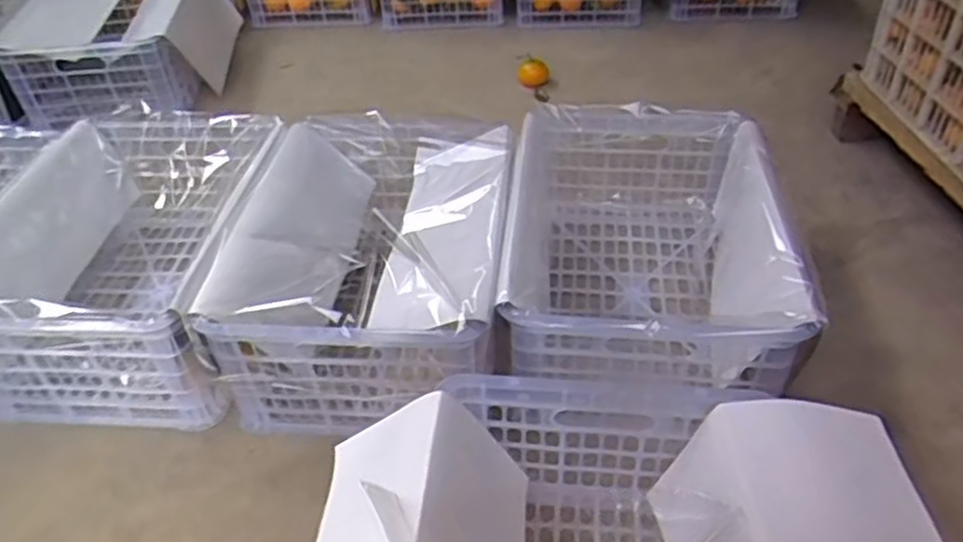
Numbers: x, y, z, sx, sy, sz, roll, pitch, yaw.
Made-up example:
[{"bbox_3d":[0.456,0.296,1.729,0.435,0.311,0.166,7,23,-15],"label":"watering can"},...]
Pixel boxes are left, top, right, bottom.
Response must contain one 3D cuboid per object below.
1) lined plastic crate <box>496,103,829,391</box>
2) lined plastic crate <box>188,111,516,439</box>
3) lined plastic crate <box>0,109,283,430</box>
[{"bbox_3d":[0.193,-0.022,0.888,0.303,0.178,0.417,3,42,6],"label":"lined plastic crate"},{"bbox_3d":[-0.129,-0.020,0.906,0.316,0.200,0.423,1,42,5],"label":"lined plastic crate"},{"bbox_3d":[-0.449,-0.021,0.954,0.321,0.178,0.437,1,42,4],"label":"lined plastic crate"}]

